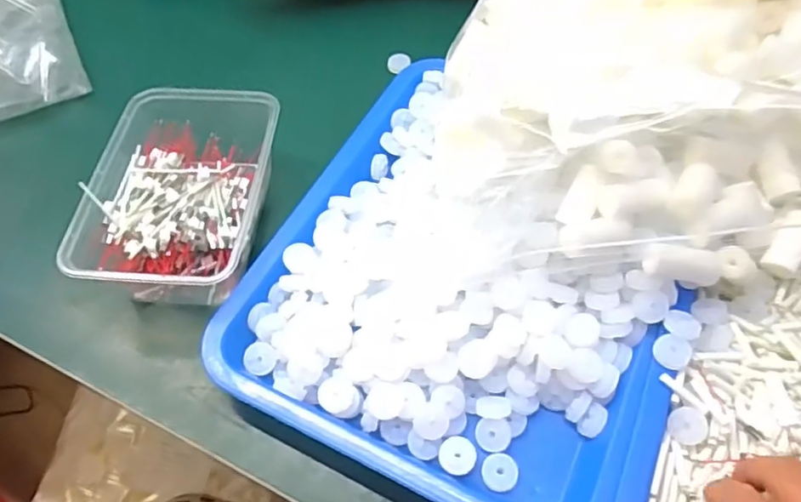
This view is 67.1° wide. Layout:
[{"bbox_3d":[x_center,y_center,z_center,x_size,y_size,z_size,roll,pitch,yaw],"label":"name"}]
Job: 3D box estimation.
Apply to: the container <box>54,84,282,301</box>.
[{"bbox_3d":[-0.152,-0.039,0.441,0.117,0.060,0.165,2,57,4],"label":"container"}]

